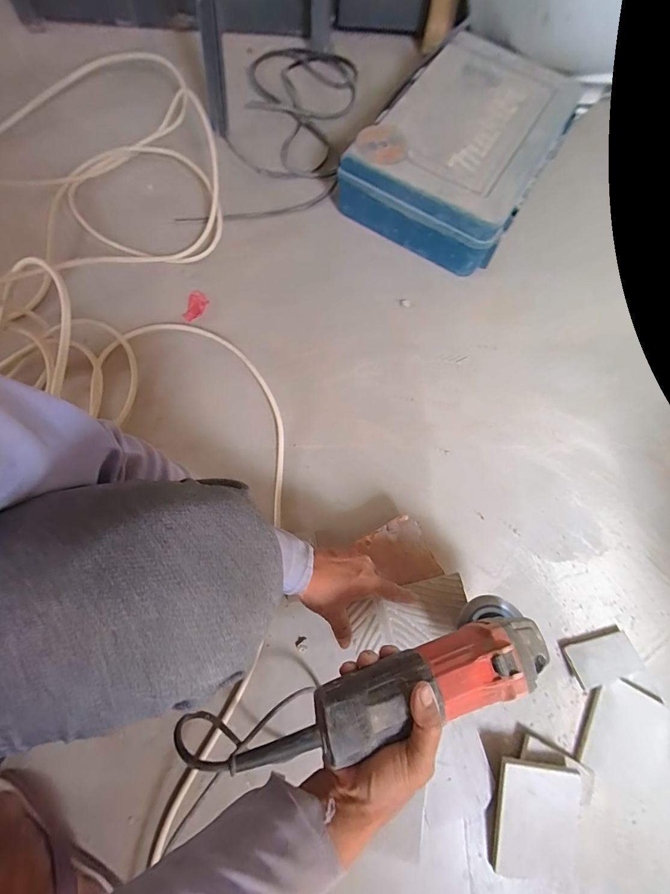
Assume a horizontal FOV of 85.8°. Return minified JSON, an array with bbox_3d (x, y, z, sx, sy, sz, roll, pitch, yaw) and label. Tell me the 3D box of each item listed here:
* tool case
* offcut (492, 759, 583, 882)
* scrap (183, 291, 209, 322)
[{"bbox_3d":[0.251,-0.580,0.714,0.301,0.118,0.449,31,75,7],"label":"tool case"},{"bbox_3d":[0.246,0.455,0.438,0.100,0.013,0.125,8,88,7],"label":"offcut"},{"bbox_3d":[-0.248,-0.251,0.645,0.030,0.013,0.060,6,73,0],"label":"scrap"}]

